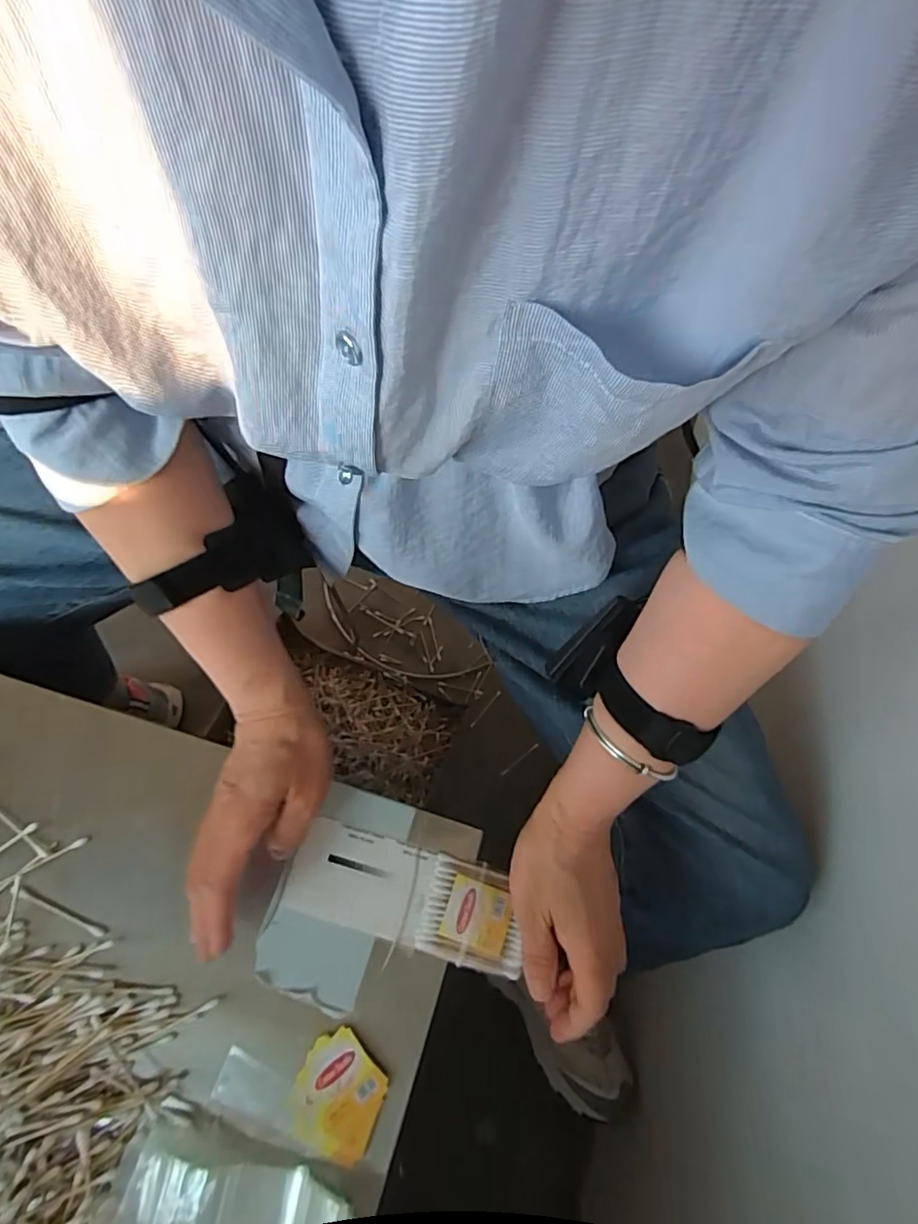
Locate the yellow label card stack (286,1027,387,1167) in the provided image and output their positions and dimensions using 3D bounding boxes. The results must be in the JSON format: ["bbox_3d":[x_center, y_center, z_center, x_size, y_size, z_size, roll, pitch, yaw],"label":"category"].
[{"bbox_3d":[-0.077,0.305,0.383,0.055,0.004,0.063,19,74,4],"label":"yellow label card stack"}]

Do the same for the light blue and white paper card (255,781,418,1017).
[{"bbox_3d":[-0.080,0.195,0.418,0.086,0.007,0.134,17,70,4],"label":"light blue and white paper card"}]

